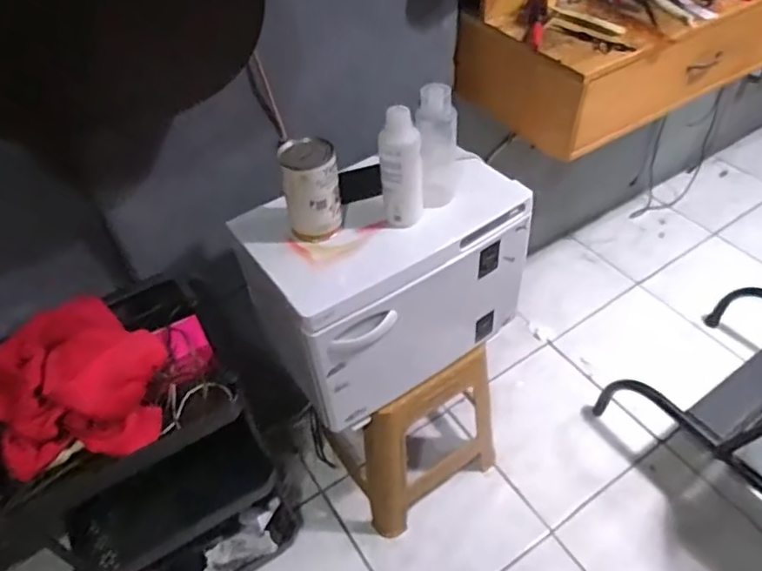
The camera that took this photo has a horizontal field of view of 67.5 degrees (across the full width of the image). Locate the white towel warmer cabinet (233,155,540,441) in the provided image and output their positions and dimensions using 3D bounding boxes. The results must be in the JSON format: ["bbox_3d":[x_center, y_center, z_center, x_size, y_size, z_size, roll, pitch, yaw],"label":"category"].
[{"bbox_3d":[0.019,-0.020,1.066,0.453,0.302,0.292,-27,52,-18],"label":"white towel warmer cabinet"}]

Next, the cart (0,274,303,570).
[{"bbox_3d":[-0.429,0.346,1.106,0.385,0.685,0.317,-24,52,-17],"label":"cart"}]

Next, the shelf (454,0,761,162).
[{"bbox_3d":[0.571,-0.576,1.242,0.803,0.257,0.361,-27,53,-19],"label":"shelf"}]

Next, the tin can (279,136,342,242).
[{"bbox_3d":[-0.109,-0.149,0.905,0.084,0.145,0.089,-2,49,2],"label":"tin can"}]

